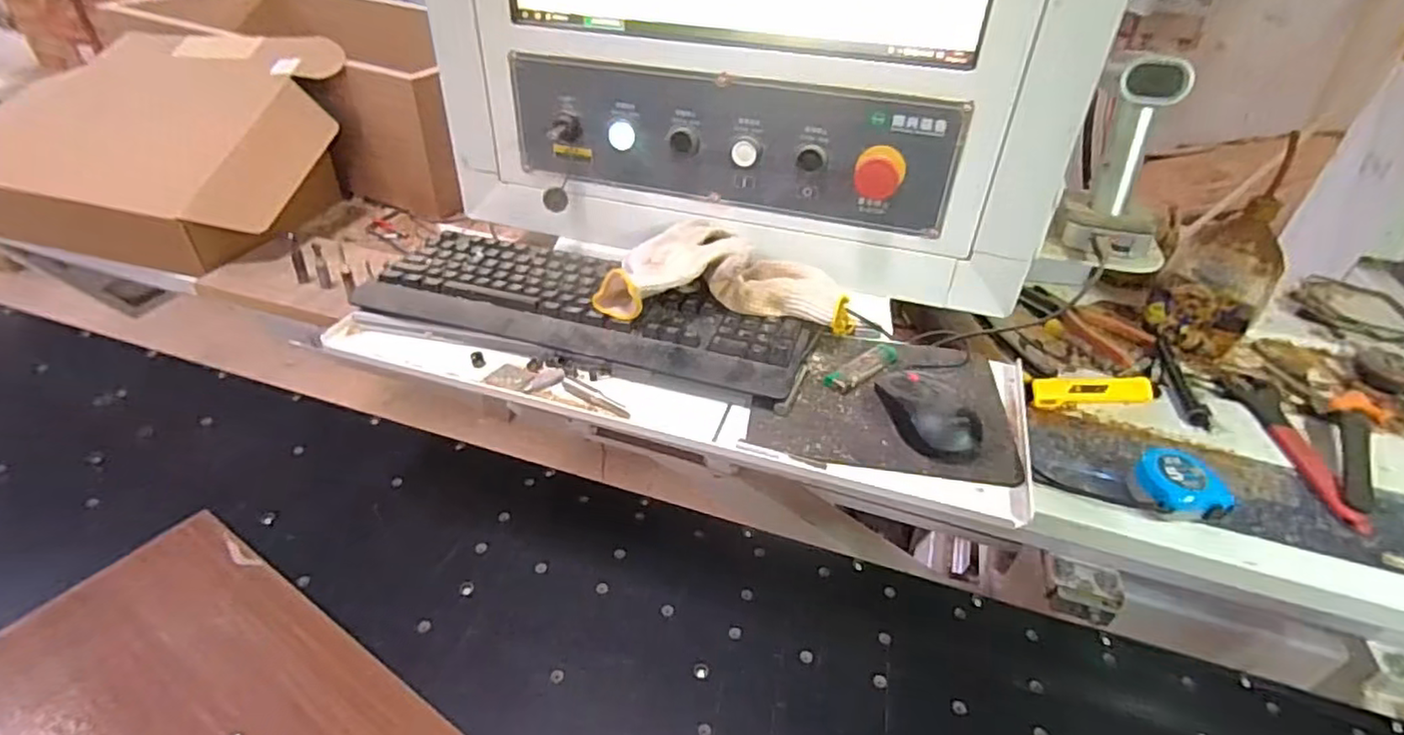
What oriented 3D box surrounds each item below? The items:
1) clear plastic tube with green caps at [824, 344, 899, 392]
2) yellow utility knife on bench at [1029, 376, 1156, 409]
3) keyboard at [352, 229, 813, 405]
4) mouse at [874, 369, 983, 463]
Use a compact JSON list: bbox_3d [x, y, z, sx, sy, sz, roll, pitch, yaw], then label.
[{"bbox_3d":[0.153,-0.003,0.615,0.093,0.011,0.023,-26,47,-33],"label":"clear plastic tube with green caps"},{"bbox_3d":[0.442,0.026,0.743,0.149,0.021,0.029,-3,38,-9],"label":"yellow utility knife on bench"},{"bbox_3d":[-0.110,-0.065,0.659,0.440,0.024,0.151,13,39,12],"label":"keyboard"},{"bbox_3d":[0.193,0.032,0.553,0.058,0.033,0.102,-5,39,-11],"label":"mouse"}]

